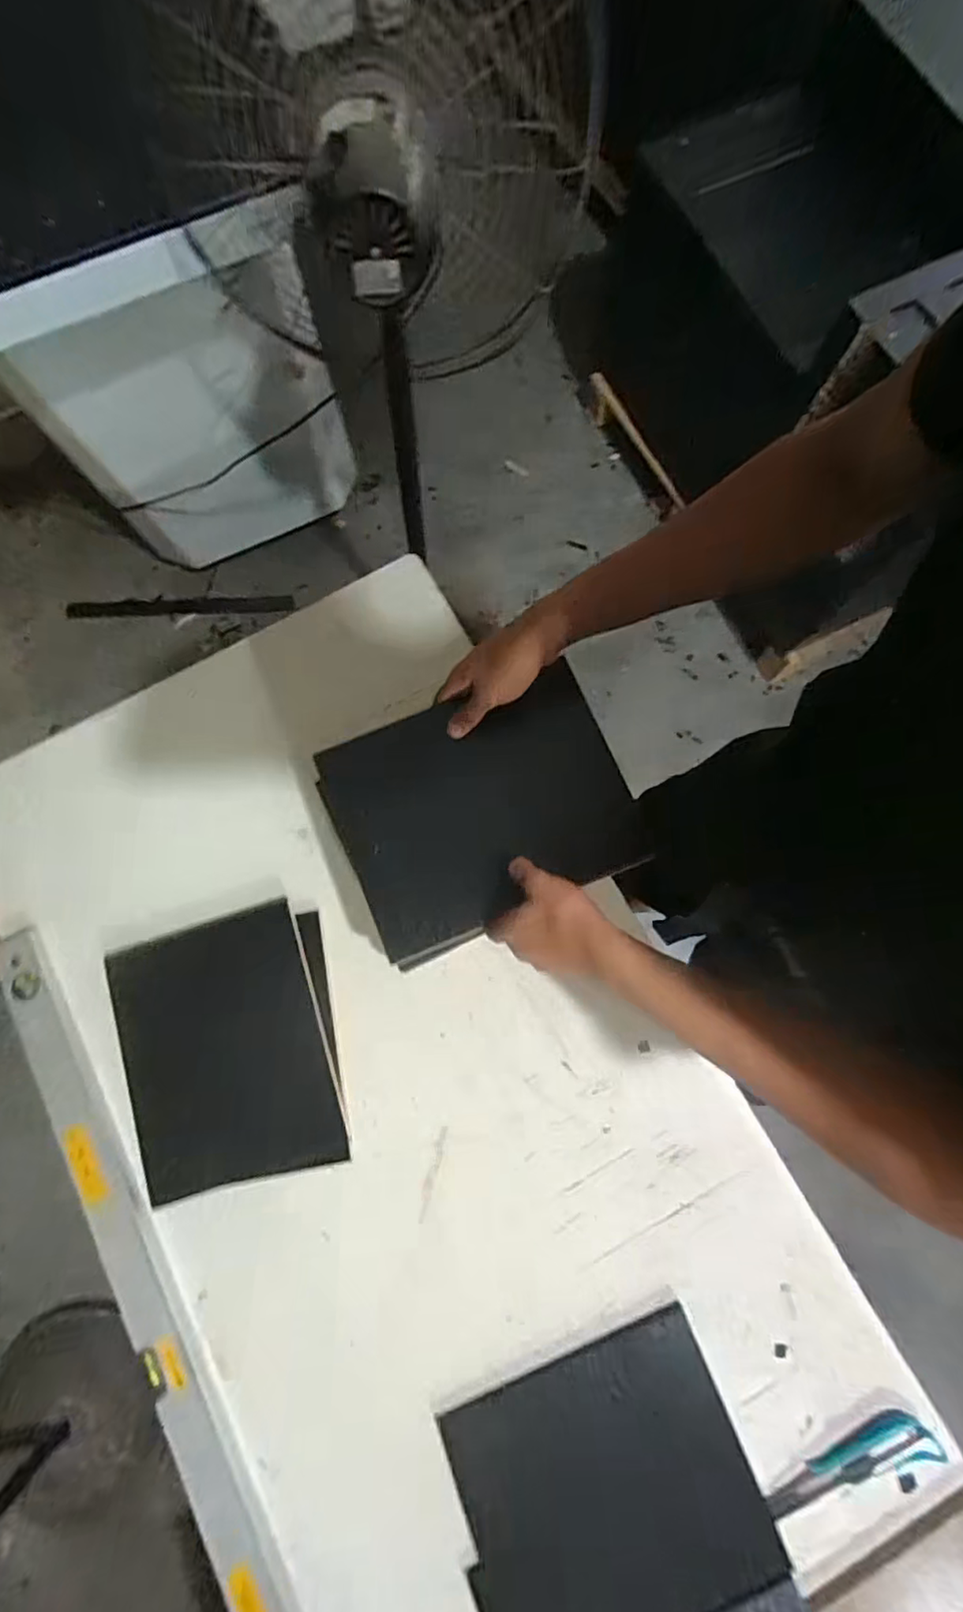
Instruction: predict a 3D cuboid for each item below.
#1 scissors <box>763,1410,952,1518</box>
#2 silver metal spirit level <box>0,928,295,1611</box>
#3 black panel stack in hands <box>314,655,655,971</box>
[{"bbox_3d":[0.373,0.662,0.610,0.183,0.015,0.045,-16,79,-2],"label":"scissors"},{"bbox_3d":[-0.329,0.577,0.630,0.061,0.022,0.957,-28,80,-4],"label":"silver metal spirit level"},{"bbox_3d":[0.001,0.004,0.636,0.295,0.021,0.237,-24,96,-2],"label":"black panel stack in hands"}]

